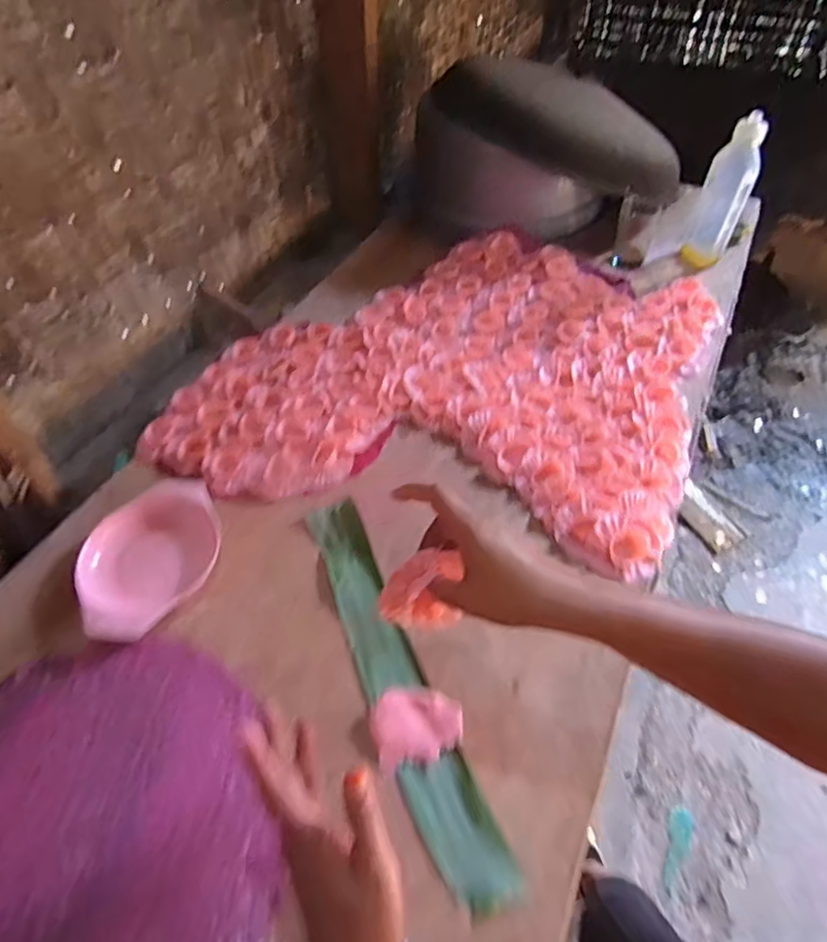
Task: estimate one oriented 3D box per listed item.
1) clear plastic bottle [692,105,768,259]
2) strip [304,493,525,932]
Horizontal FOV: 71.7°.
[{"bbox_3d":[0.507,-0.450,0.935,0.070,0.228,0.064,19,54,16],"label":"clear plastic bottle"},{"bbox_3d":[-0.021,0.193,0.563,0.061,0.008,0.411,-19,53,-13],"label":"strip"}]

